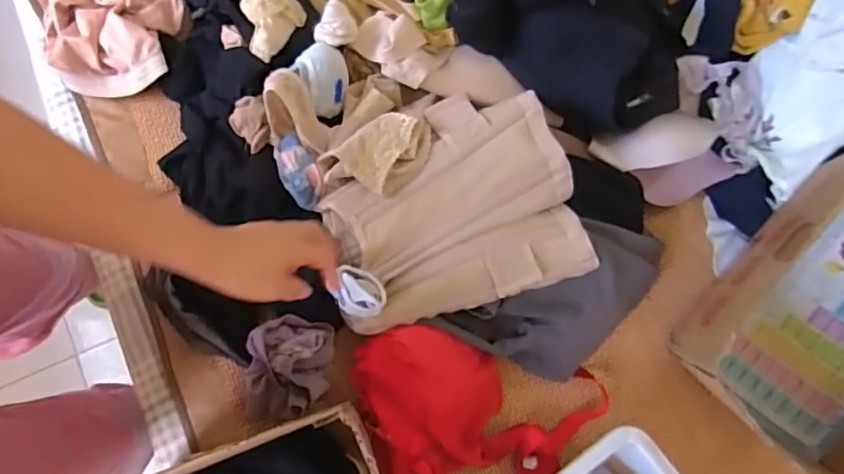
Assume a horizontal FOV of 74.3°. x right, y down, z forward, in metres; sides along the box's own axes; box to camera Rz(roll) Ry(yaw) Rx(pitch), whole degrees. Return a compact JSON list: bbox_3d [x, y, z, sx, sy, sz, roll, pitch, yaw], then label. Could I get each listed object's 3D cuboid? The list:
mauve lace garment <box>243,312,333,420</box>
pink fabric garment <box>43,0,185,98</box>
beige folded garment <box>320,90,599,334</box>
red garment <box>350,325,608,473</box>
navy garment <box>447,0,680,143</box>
[{"bbox_3d":[-0.159,0.153,0.649,0.098,0.060,0.116,9,78,0],"label":"mauve lace garment"},{"bbox_3d":[-0.405,-0.266,0.726,0.162,0.061,0.151,0,78,-1],"label":"pink fabric garment"},{"bbox_3d":[0.028,-0.039,0.641,0.279,0.076,0.241,-16,79,-5],"label":"beige folded garment"},{"bbox_3d":[0.071,0.202,0.655,0.299,0.053,0.191,-2,78,-2],"label":"red garment"},{"bbox_3d":[0.191,-0.260,0.686,0.291,0.114,0.186,33,79,5],"label":"navy garment"}]

